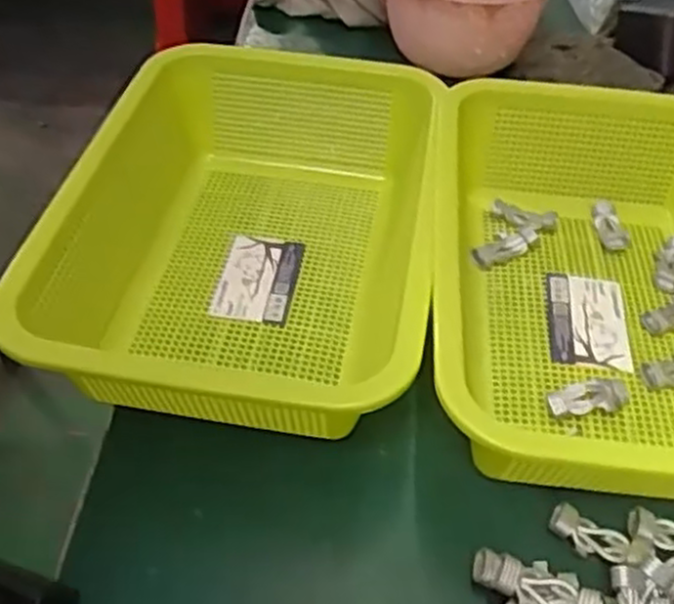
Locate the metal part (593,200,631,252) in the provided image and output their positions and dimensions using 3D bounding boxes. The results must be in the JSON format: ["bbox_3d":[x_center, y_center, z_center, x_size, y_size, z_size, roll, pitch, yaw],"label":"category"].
[{"bbox_3d":[0.172,-0.047,0.480,0.016,0.008,0.038,-3,49,-6],"label":"metal part"}]

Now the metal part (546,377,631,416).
[{"bbox_3d":[0.131,0.049,0.389,0.046,0.010,0.017,-15,51,-16],"label":"metal part"}]

